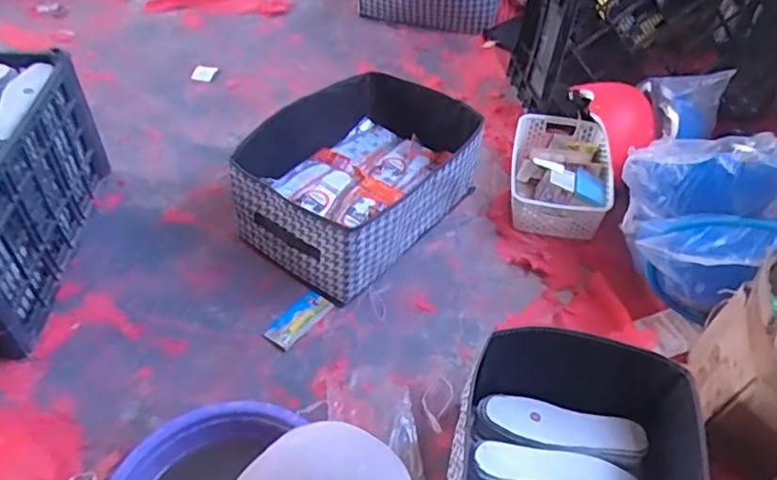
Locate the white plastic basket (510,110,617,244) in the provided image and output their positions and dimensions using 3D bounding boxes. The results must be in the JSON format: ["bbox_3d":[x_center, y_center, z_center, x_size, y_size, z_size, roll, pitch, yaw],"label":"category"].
[{"bbox_3d":[0.356,-0.143,1.270,0.198,0.097,0.301,11,46,8],"label":"white plastic basket"}]

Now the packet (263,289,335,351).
[{"bbox_3d":[-0.154,0.135,1.047,0.061,0.004,0.124,30,52,24],"label":"packet"}]

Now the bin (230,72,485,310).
[{"bbox_3d":[-0.051,-0.137,1.192,0.336,0.182,0.473,30,52,25],"label":"bin"}]

